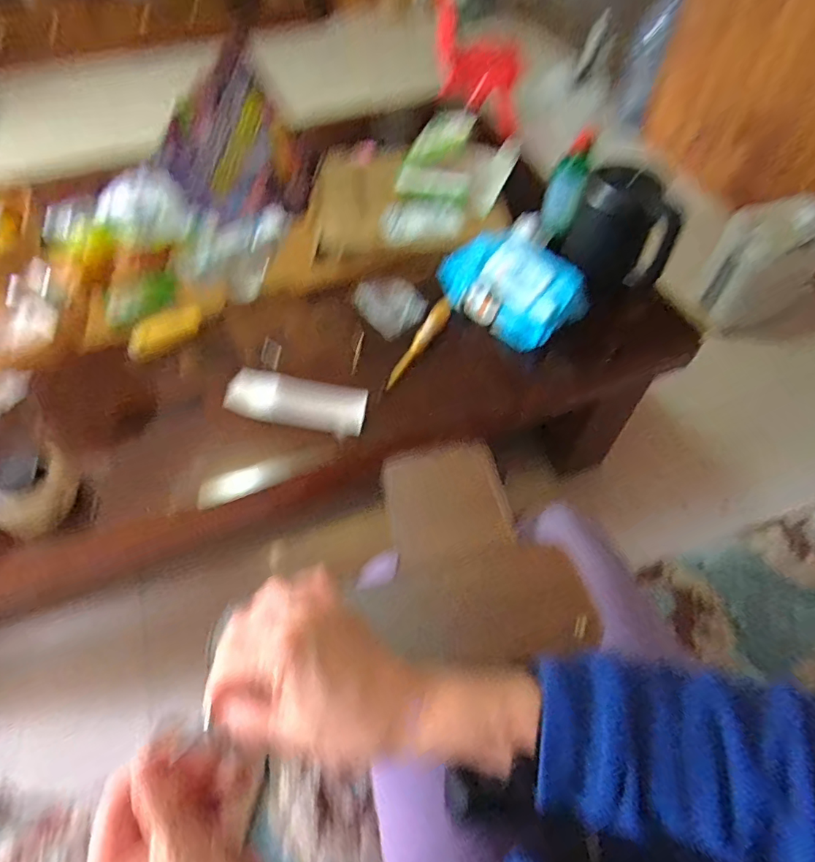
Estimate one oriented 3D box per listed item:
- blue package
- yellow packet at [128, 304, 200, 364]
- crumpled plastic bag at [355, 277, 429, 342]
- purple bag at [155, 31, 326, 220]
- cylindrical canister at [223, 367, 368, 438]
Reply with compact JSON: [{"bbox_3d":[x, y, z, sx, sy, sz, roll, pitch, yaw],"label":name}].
[{"bbox_3d":[0.159,-0.235,0.781,0.142,0.062,0.231,-30,61,-18],"label":"blue package"},{"bbox_3d":[-0.369,-0.150,0.755,0.115,0.038,0.049,-30,61,-18],"label":"yellow packet"},{"bbox_3d":[-0.025,-0.203,0.799,0.093,0.027,0.108,-27,60,-16],"label":"crumpled plastic bag"},{"bbox_3d":[-0.270,-0.489,0.850,0.120,0.215,0.265,33,63,21],"label":"purple bag"},{"bbox_3d":[-0.160,-0.038,0.696,0.205,0.047,0.059,11,57,8],"label":"cylindrical canister"}]

